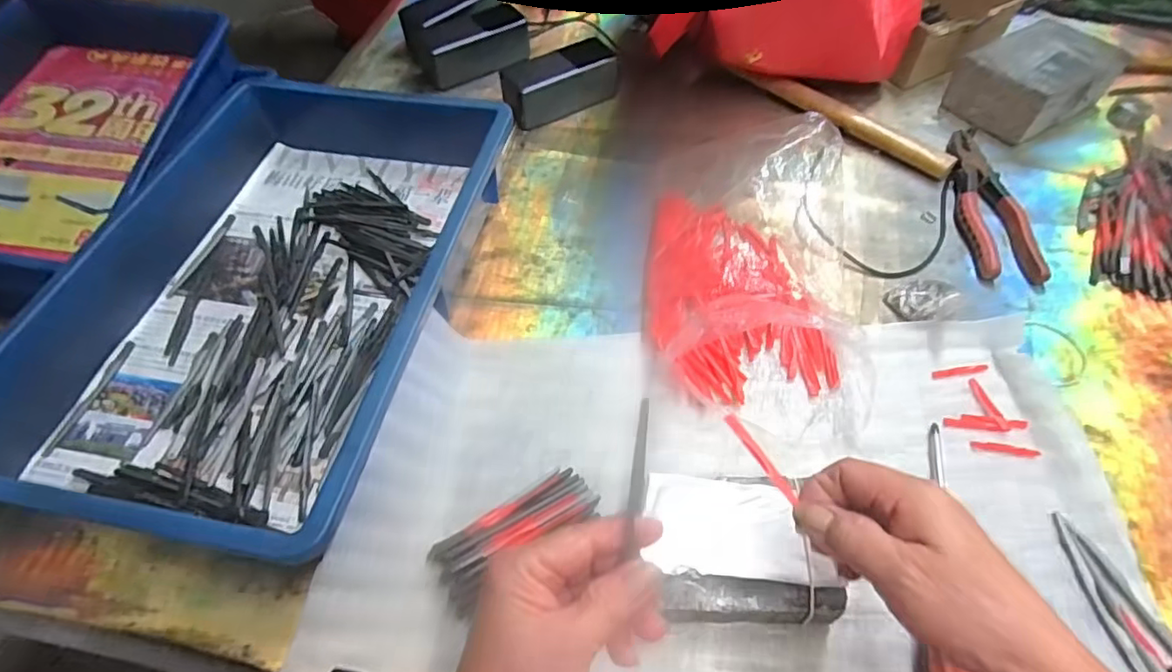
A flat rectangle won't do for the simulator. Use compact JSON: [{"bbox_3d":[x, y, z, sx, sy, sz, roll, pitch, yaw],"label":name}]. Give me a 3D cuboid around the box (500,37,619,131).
[{"bbox_3d":[-0.031,-0.284,0.669,0.138,0.051,0.061,-27,58,-18],"label":"box"}]

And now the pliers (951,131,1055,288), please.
[{"bbox_3d":[0.386,-0.132,0.577,0.059,0.018,0.199,3,54,3],"label":"pliers"}]

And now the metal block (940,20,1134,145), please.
[{"bbox_3d":[0.496,-0.283,0.658,0.157,0.063,0.103,-27,58,-18],"label":"metal block"}]

